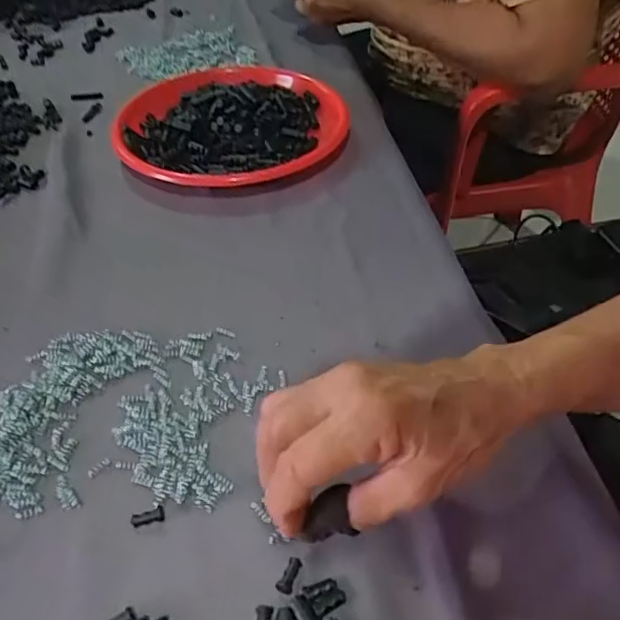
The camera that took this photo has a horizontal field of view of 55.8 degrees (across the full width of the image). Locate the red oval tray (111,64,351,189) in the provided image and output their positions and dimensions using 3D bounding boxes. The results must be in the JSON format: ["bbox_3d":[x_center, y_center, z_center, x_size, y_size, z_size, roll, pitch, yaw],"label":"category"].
[{"bbox_3d":[-0.075,-0.185,0.578,0.214,0.033,0.205,3,46,3],"label":"red oval tray"}]

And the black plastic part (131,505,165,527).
[{"bbox_3d":[-0.086,0.110,0.311,0.017,0.004,0.008,-11,46,-10],"label":"black plastic part"}]

